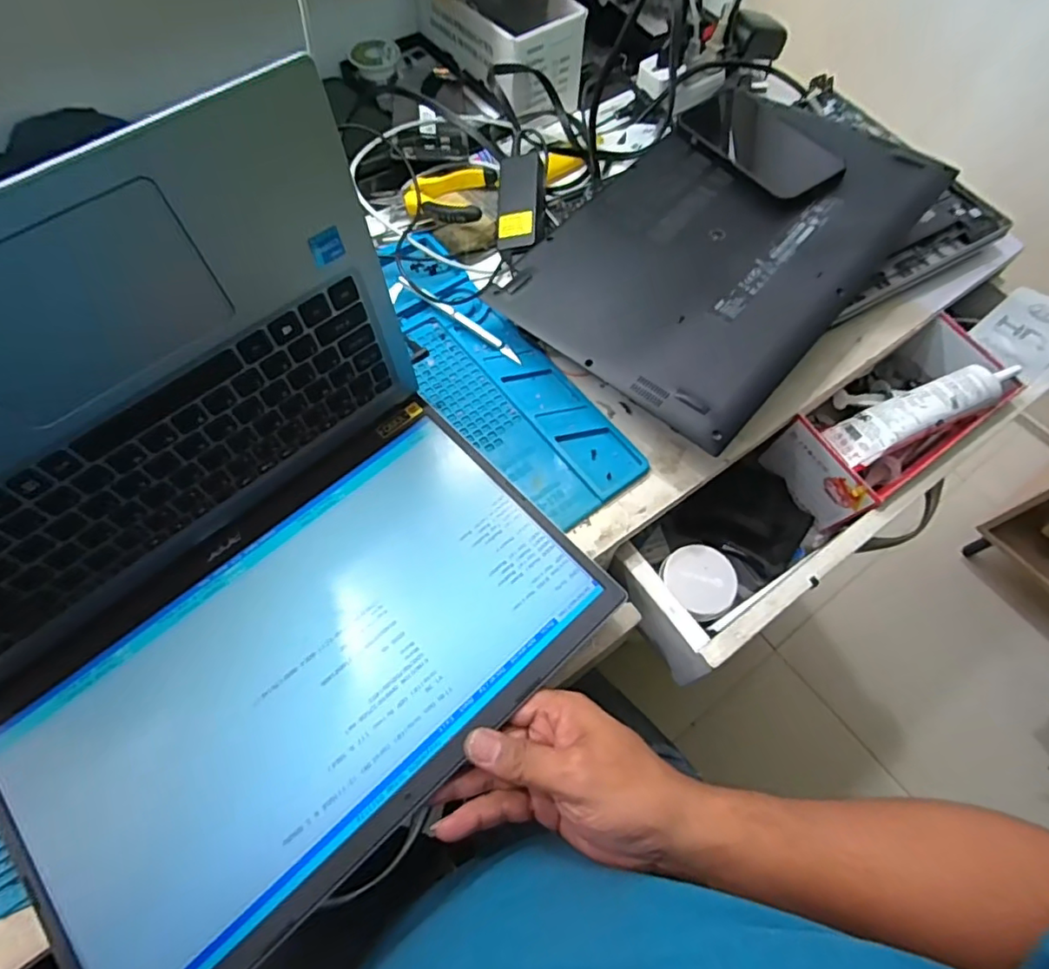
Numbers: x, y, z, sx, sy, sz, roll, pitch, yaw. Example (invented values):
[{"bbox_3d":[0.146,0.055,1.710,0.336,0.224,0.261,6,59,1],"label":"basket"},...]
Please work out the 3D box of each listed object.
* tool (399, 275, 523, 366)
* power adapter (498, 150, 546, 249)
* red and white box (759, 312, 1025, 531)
[{"bbox_3d":[-0.055,-0.142,0.491,0.130,0.010,0.009,35,68,16],"label":"tool"},{"bbox_3d":[-0.003,-0.251,0.523,0.039,0.023,0.090,-6,76,22],"label":"power adapter"},{"bbox_3d":[0.312,-0.054,0.496,0.179,0.094,0.092,-33,68,-16],"label":"red and white box"}]

